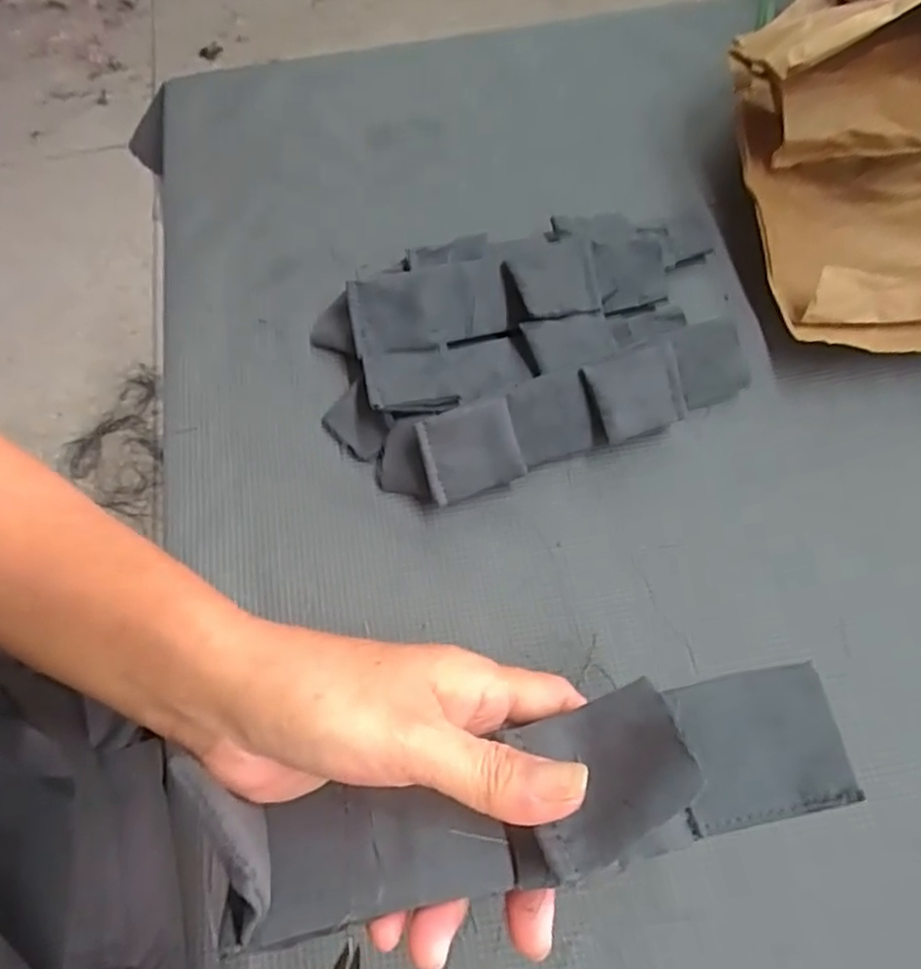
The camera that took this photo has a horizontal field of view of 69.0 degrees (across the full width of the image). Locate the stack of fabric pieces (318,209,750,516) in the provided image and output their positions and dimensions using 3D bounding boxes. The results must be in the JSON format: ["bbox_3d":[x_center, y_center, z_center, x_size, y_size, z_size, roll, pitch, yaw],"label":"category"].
[{"bbox_3d":[0.047,-0.089,0.396,0.261,0.040,0.162,-21,66,-7],"label":"stack of fabric pieces"}]

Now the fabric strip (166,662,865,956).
[{"bbox_3d":[0.024,0.092,0.200,0.194,0.049,0.047,-10,65,-7],"label":"fabric strip"}]

